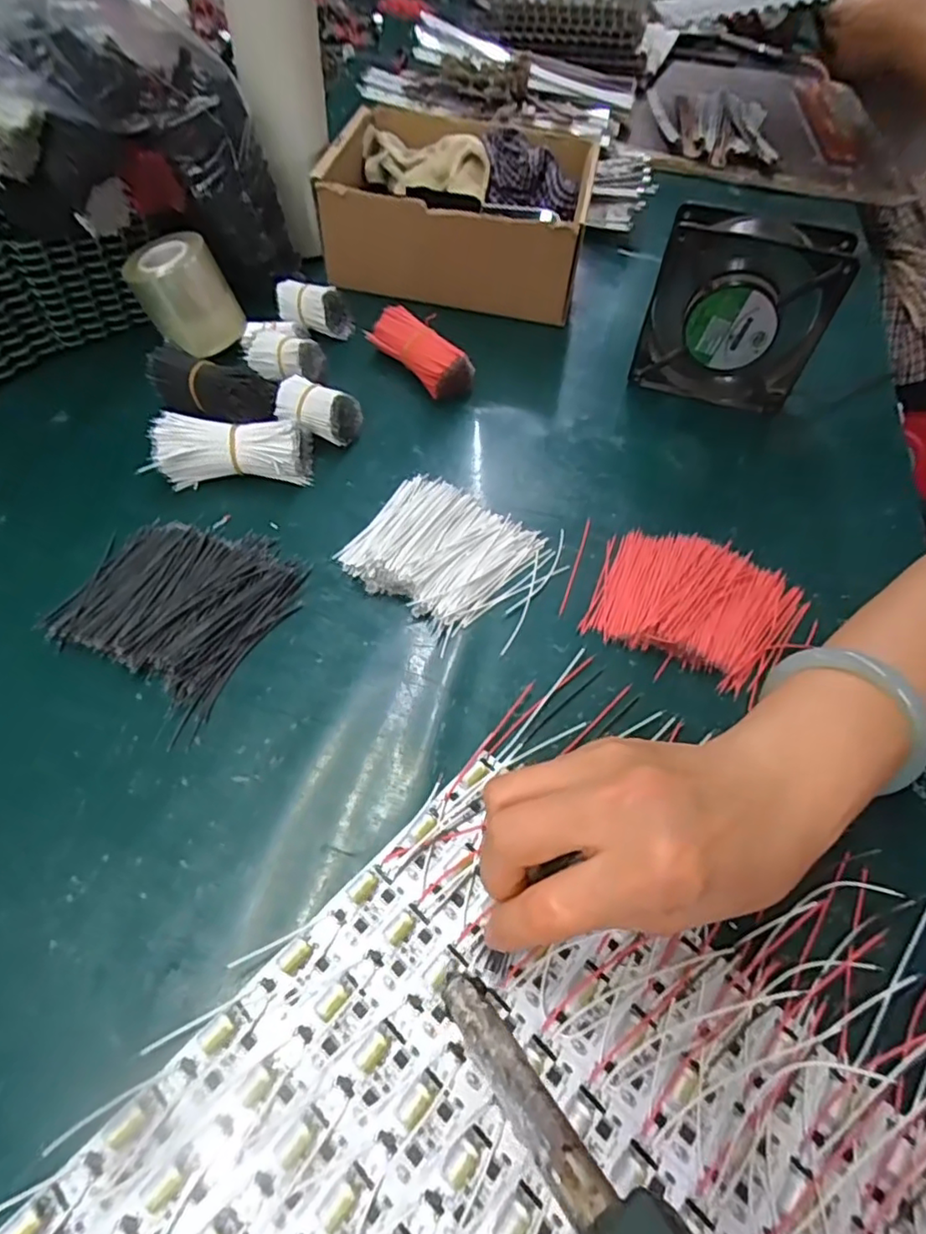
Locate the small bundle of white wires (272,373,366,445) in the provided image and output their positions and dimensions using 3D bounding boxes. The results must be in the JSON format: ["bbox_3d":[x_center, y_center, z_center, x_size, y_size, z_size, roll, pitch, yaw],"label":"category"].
[{"bbox_3d":[-0.100,-0.140,0.420,0.054,0.032,0.029,13,54,4],"label":"small bundle of white wires"}]

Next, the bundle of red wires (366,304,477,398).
[{"bbox_3d":[-0.031,-0.202,0.471,0.033,0.036,0.094,-36,64,-26],"label":"bundle of red wires"}]

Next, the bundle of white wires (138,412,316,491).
[{"bbox_3d":[-0.146,-0.106,0.393,0.095,0.035,0.037,-5,55,-8],"label":"bundle of white wires"}]

